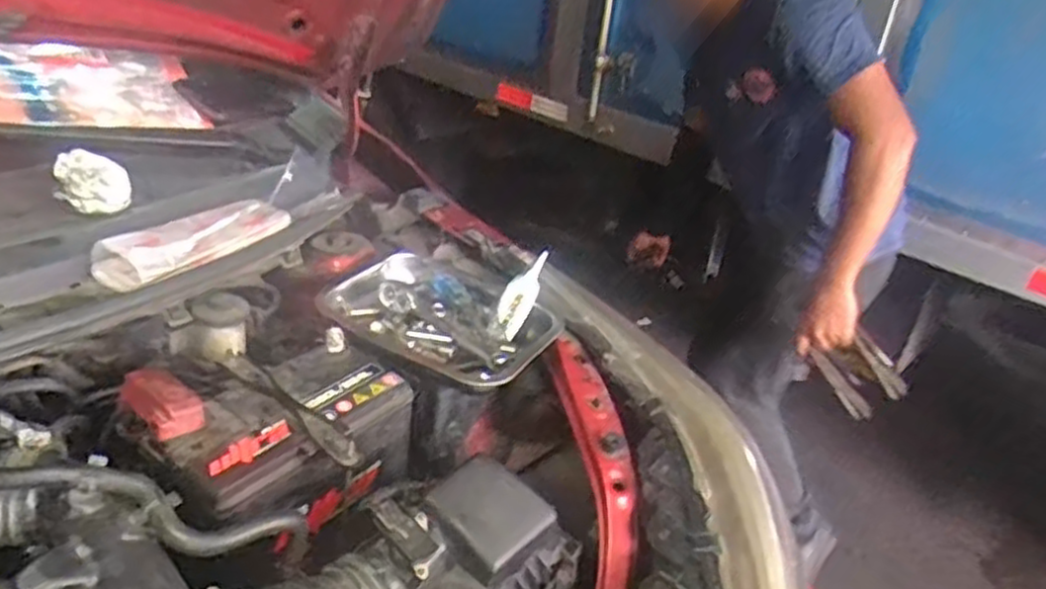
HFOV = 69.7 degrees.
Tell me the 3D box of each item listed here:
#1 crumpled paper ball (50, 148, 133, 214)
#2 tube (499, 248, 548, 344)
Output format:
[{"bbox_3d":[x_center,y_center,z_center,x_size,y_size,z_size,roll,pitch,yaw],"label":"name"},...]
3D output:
[{"bbox_3d":[-0.412,-0.109,0.721,0.057,0.044,0.066,-19,37,-41],"label":"crumpled paper ball"},{"bbox_3d":[-0.004,-0.001,0.895,0.041,0.022,0.123,14,53,14],"label":"tube"}]

